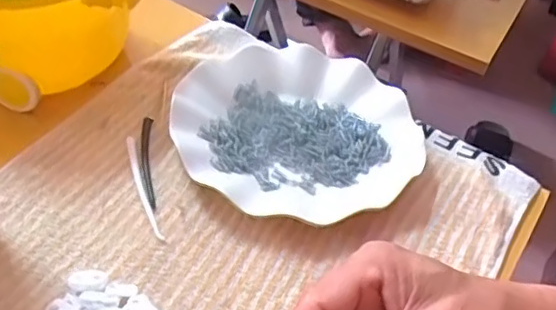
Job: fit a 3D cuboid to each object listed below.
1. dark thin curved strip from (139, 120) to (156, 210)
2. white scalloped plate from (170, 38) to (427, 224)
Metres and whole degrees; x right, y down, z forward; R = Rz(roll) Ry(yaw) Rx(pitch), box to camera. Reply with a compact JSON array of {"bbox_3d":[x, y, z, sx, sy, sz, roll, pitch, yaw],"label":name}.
[{"bbox_3d":[-0.094,0.002,0.427,0.010,0.004,0.085,-5,46,-11],"label":"dark thin curved strip"},{"bbox_3d":[0.014,-0.028,0.457,0.178,0.026,0.166,3,45,-3],"label":"white scalloped plate"}]

